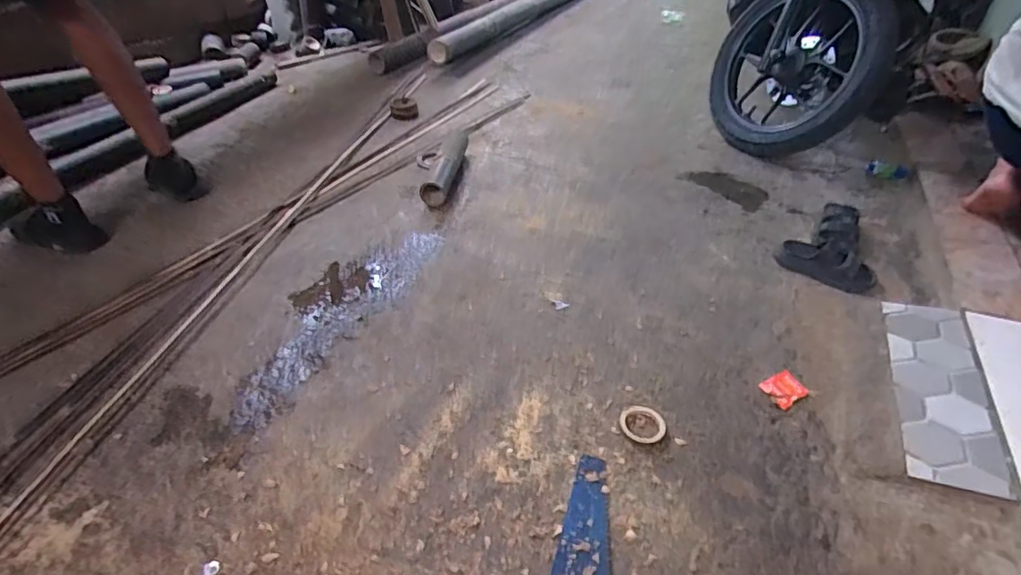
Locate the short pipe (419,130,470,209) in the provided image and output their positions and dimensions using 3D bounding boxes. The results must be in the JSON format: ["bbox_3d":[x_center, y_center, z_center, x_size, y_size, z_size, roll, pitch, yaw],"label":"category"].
[{"bbox_3d":[-0.177,-0.332,1.461,0.073,0.070,0.303,5,41,6],"label":"short pipe"}]

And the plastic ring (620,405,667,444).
[{"bbox_3d":[0.209,0.215,0.845,0.070,0.004,0.068,0,43,0],"label":"plastic ring"}]

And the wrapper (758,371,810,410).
[{"bbox_3d":[0.458,0.169,0.895,0.056,0.017,0.056,-18,46,-19],"label":"wrapper"}]

